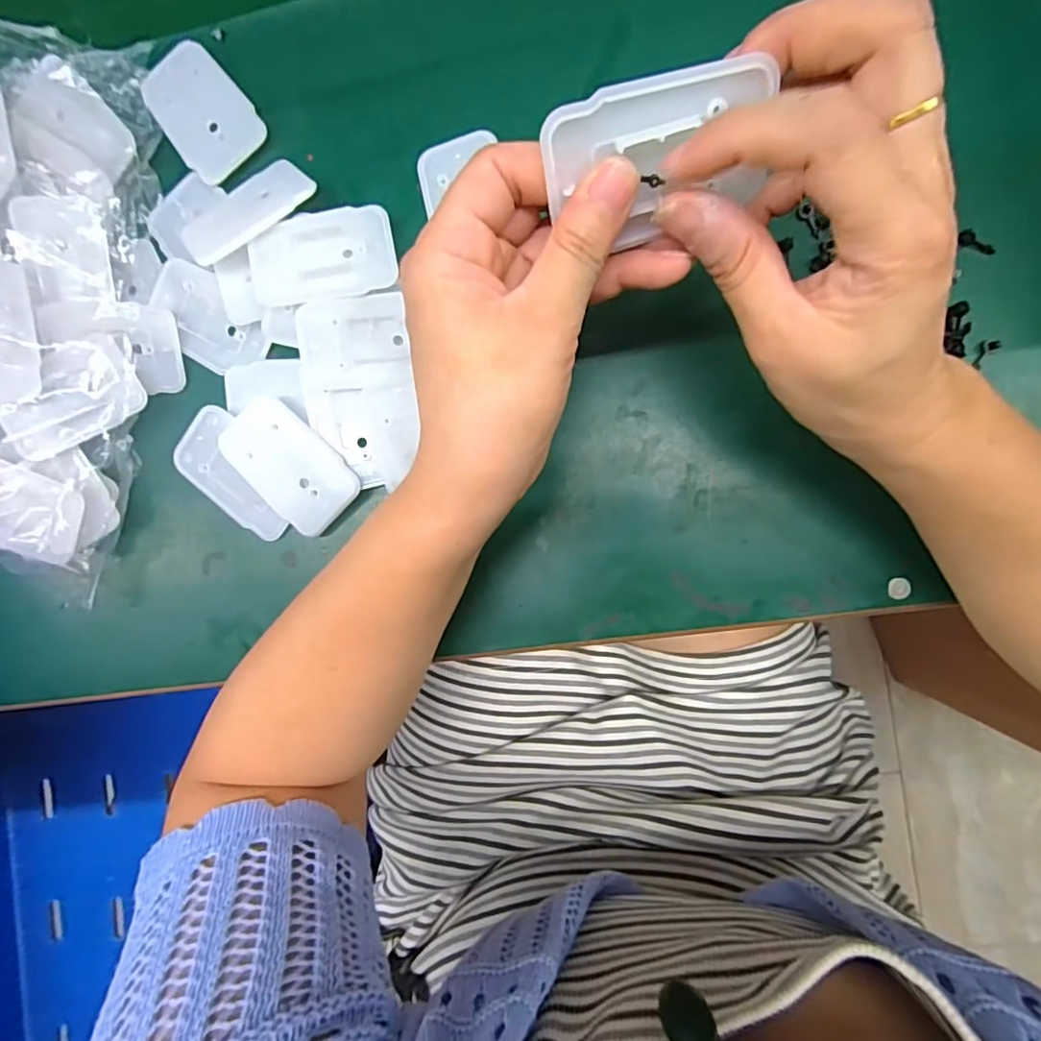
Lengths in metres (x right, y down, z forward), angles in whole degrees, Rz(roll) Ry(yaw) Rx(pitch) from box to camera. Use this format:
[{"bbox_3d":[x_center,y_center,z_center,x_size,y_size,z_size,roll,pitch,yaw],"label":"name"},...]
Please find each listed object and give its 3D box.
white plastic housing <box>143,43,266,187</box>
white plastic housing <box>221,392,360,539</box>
[{"bbox_3d":[-0.167,-0.213,0.290,0.044,0.005,0.066,-40,87,7],"label":"white plastic housing"},{"bbox_3d":[-0.117,-0.028,0.282,0.068,0.014,0.043,43,96,4],"label":"white plastic housing"}]

